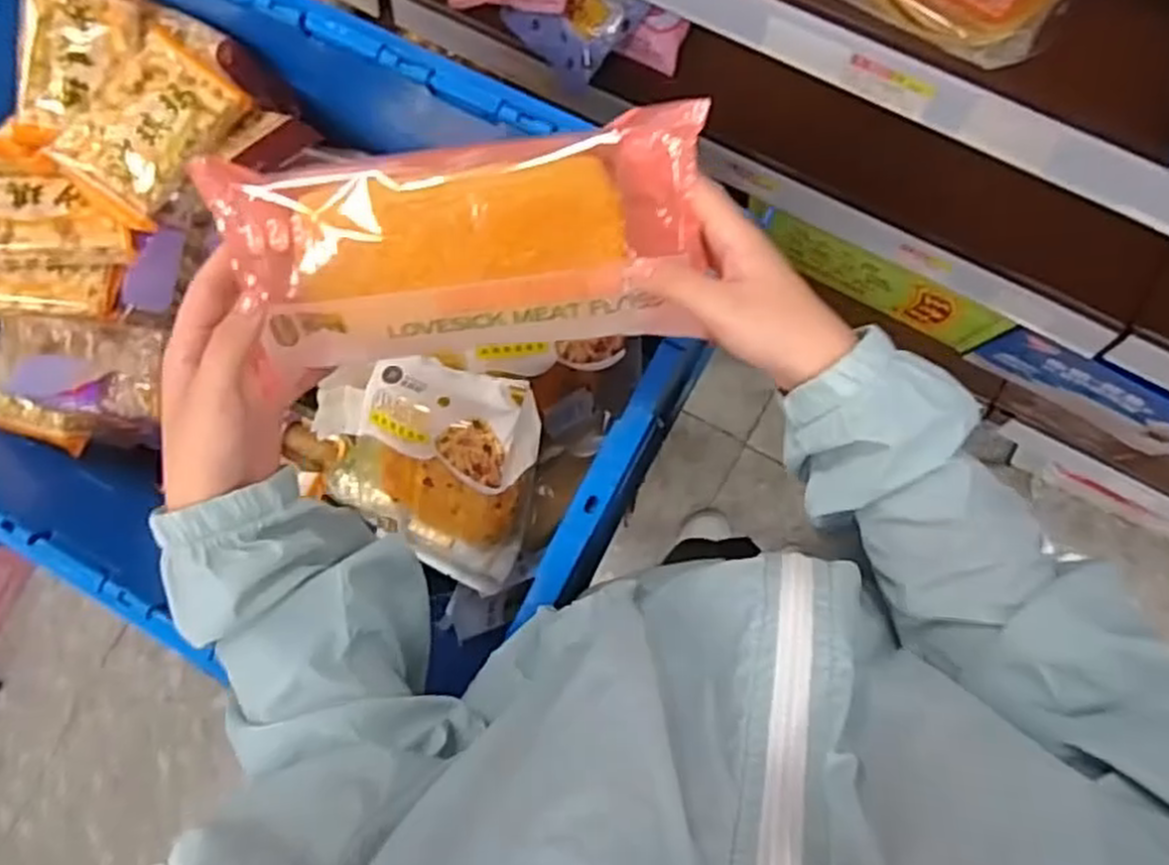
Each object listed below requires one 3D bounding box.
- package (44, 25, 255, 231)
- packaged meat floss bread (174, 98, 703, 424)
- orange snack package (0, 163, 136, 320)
[{"bbox_3d":[-0.313,-0.222,0.568,0.079,0.028,0.131,32,74,-11],"label":"package"},{"bbox_3d":[-0.060,-0.090,0.389,0.229,0.061,0.100,-7,85,3],"label":"packaged meat floss bread"},{"bbox_3d":[-0.403,-0.135,0.558,0.138,0.034,0.105,-2,107,-20],"label":"orange snack package"}]

